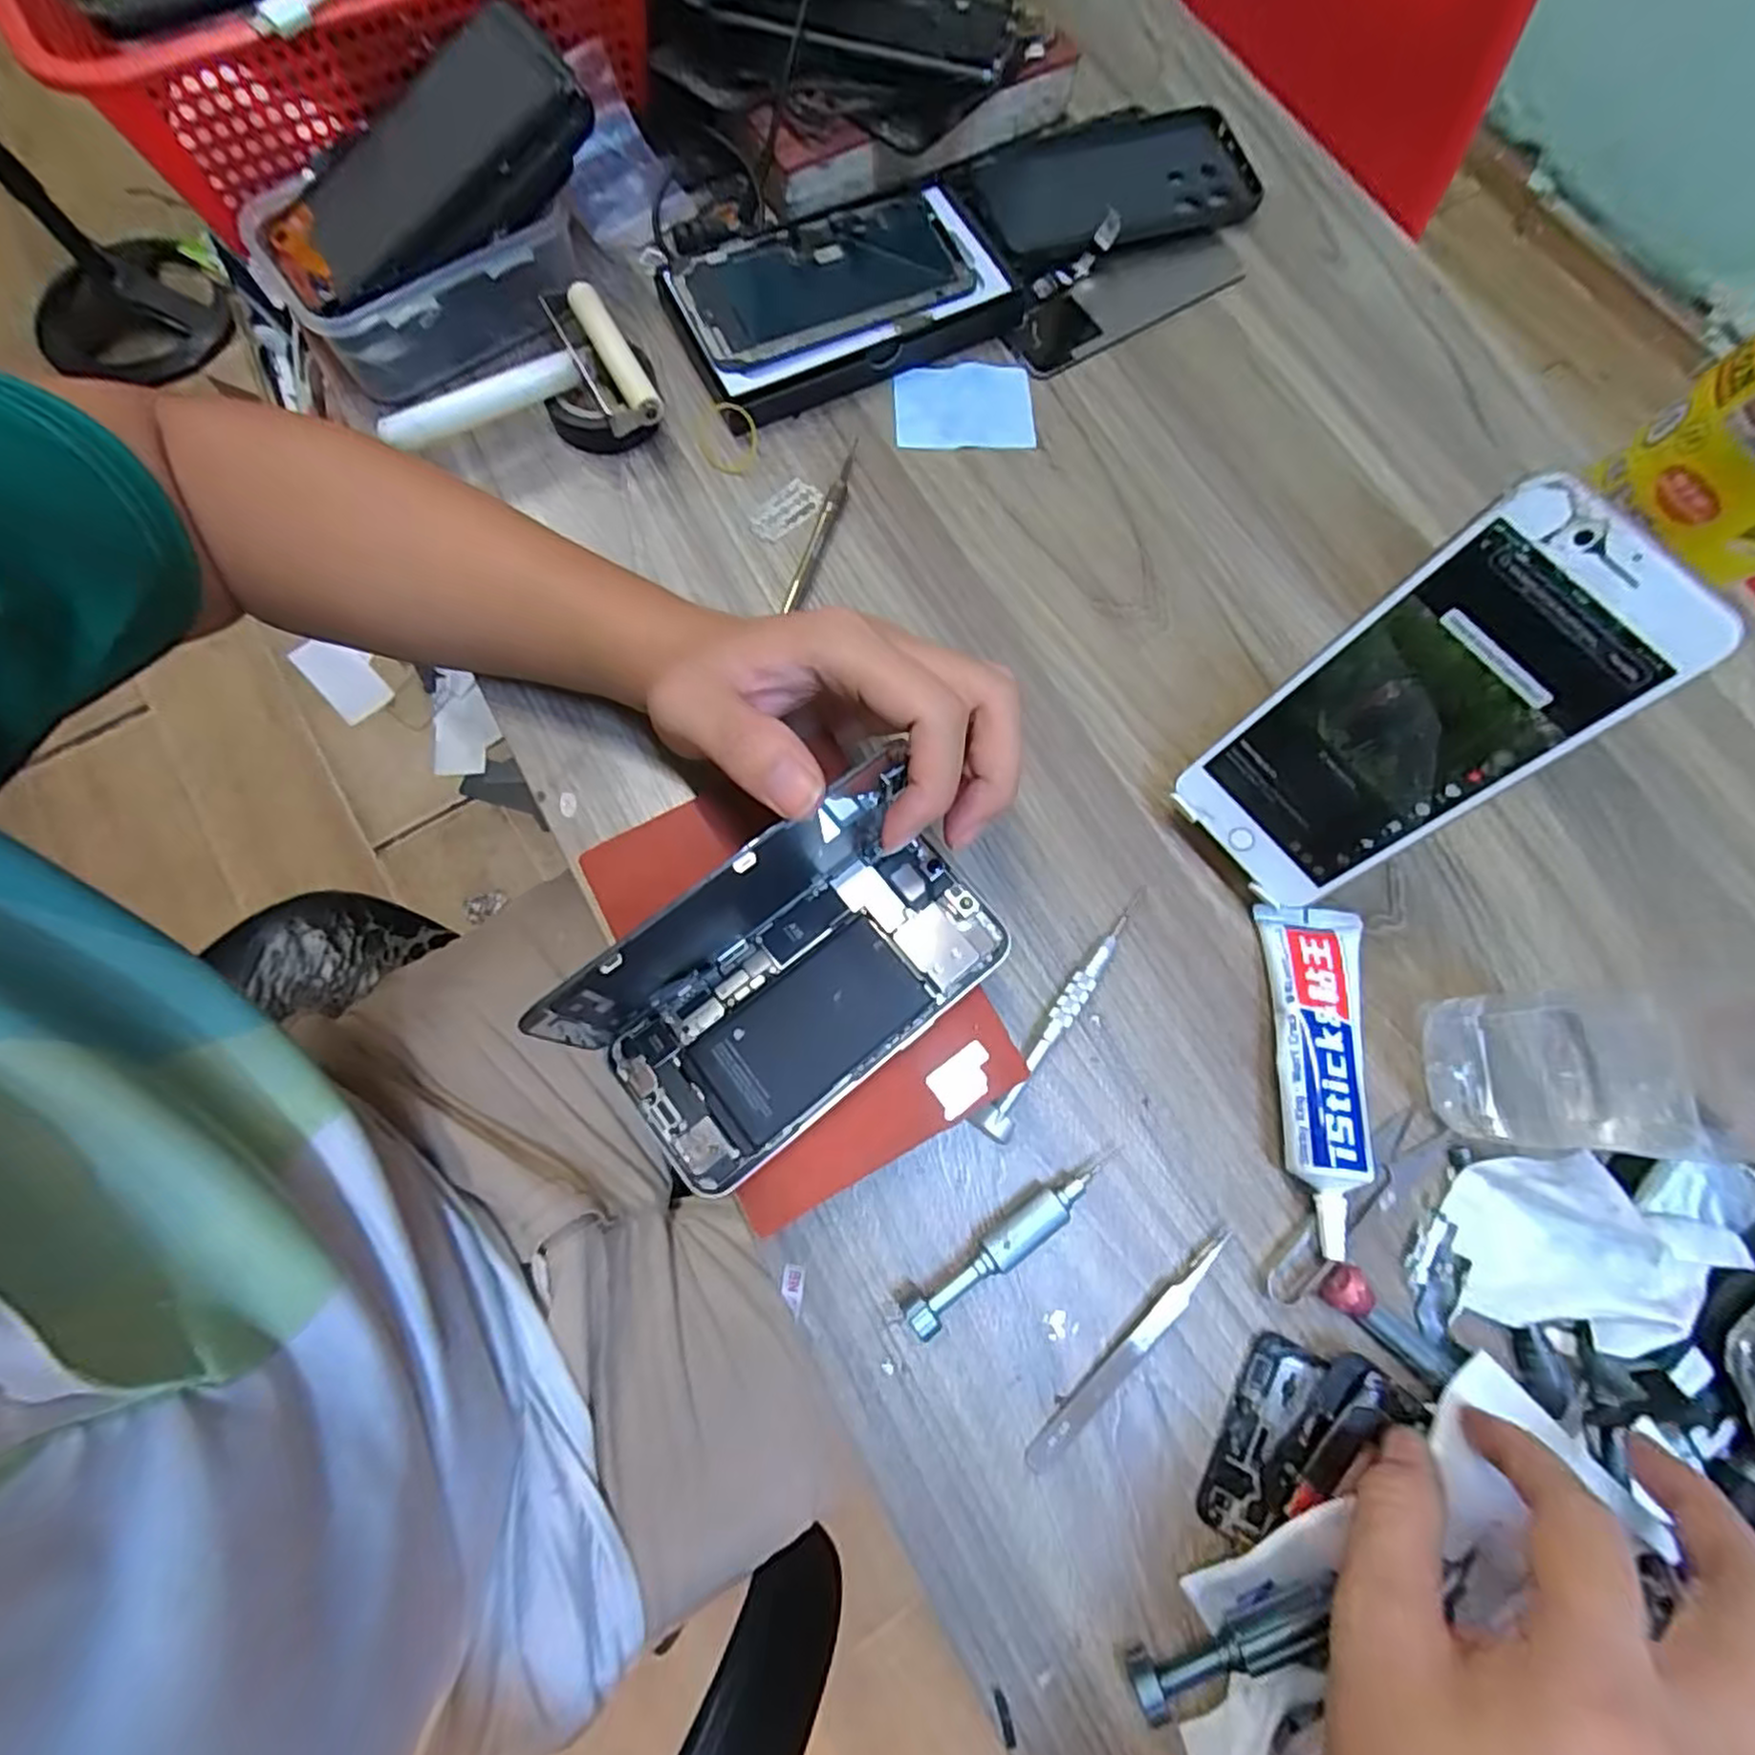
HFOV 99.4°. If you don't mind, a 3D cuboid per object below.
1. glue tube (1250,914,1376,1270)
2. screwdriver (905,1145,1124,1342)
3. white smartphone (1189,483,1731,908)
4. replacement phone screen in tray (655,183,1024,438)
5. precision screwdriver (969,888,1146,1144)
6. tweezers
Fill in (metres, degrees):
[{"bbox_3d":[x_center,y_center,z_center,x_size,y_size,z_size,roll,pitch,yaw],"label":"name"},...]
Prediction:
[{"bbox_3d":[0.184,0.078,0.305,0.040,0.025,0.135,6,75,0],"label":"glue tube"},{"bbox_3d":[0.055,0.142,0.291,0.100,0.018,0.016,-35,79,-10],"label":"screwdriver"},{"bbox_3d":[0.185,-0.055,0.267,0.070,0.154,0.004,50,47,8],"label":"white smartphone"},{"bbox_3d":[-0.020,-0.312,0.406,0.168,0.029,0.104,-24,77,-8],"label":"replacement phone screen in tray"},{"bbox_3d":[0.082,0.057,0.314,0.015,0.018,0.124,38,77,8],"label":"precision screwdriver"},{"bbox_3d":[0.099,0.182,0.289,0.114,0.004,0.010,-40,80,-11],"label":"tweezers"}]

